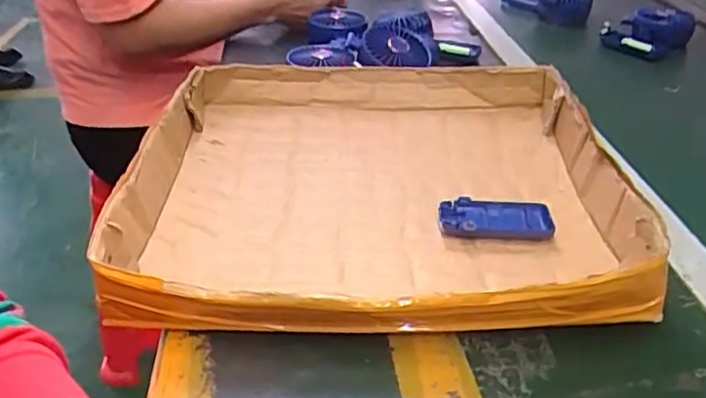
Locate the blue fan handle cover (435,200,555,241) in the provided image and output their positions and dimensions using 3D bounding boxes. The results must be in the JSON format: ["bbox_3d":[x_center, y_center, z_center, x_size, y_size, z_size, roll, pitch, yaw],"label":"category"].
[{"bbox_3d":[0.122,0.018,0.550,0.094,0.013,0.049,4,33,5],"label":"blue fan handle cover"}]

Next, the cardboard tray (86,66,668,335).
[{"bbox_3d":[0.020,-0.012,0.582,0.403,0.080,0.403,1,33,1],"label":"cardboard tray"}]

